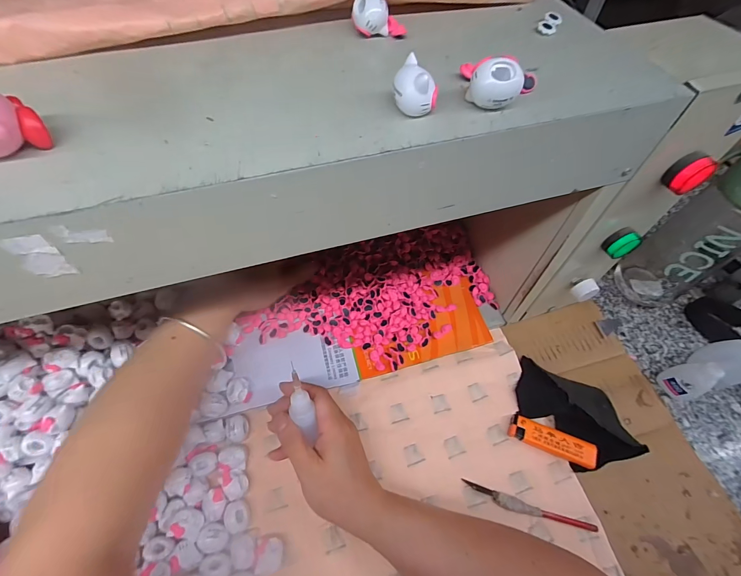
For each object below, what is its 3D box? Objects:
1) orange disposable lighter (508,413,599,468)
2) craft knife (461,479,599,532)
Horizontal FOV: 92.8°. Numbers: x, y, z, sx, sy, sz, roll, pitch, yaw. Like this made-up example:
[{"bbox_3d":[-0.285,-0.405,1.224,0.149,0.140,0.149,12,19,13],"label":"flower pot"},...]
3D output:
[{"bbox_3d":[0.182,0.150,0.354,0.079,0.014,0.028,21,63,13],"label":"orange disposable lighter"},{"bbox_3d":[0.146,0.204,0.326,0.118,0.010,0.012,15,62,10],"label":"craft knife"}]

